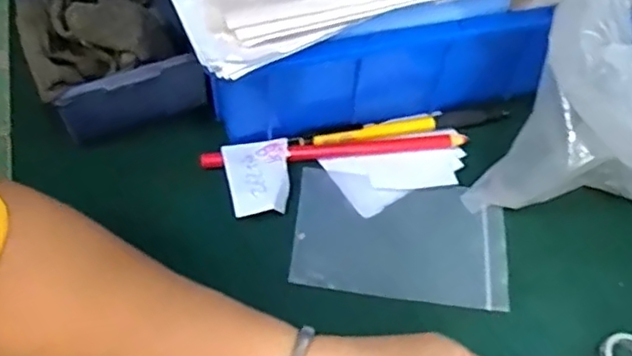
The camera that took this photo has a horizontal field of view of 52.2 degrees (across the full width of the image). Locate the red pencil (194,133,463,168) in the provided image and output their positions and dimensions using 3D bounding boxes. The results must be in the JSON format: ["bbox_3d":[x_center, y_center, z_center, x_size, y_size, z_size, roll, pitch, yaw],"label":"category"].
[{"bbox_3d":[0.012,-0.018,0.413,0.168,0.008,0.011,-4,55,-6],"label":"red pencil"}]

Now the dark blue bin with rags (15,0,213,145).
[{"bbox_3d":[-0.144,-0.103,0.429,0.096,0.064,0.155,-17,57,-15],"label":"dark blue bin with rags"}]

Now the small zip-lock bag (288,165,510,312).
[{"bbox_3d":[0.051,0.036,0.383,0.123,0.005,0.078,9,55,3],"label":"small zip-lock bag"}]

